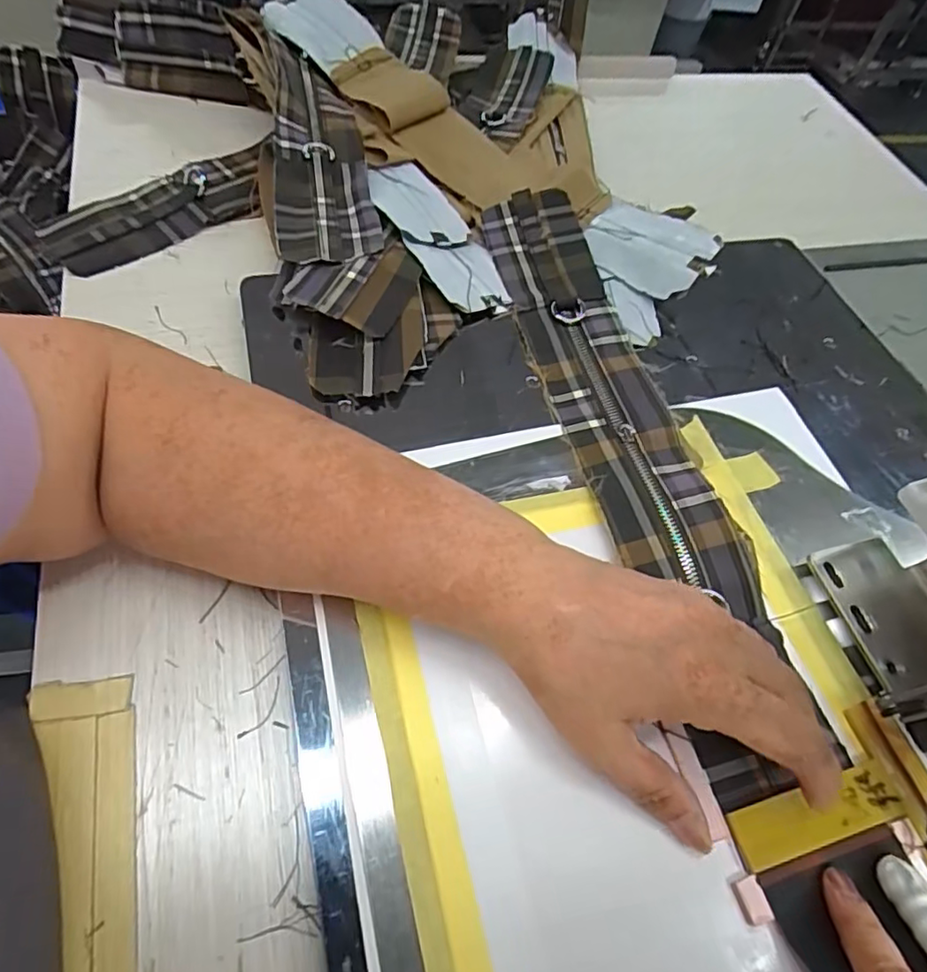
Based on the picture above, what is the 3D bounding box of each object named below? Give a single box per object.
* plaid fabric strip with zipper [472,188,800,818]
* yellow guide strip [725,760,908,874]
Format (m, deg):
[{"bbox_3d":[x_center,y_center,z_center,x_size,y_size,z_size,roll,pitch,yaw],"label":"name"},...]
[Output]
[{"bbox_3d":[0.094,-0.041,0.362,0.069,0.014,0.407,-12,60,-7],"label":"plaid fabric strip with zipper"},{"bbox_3d":[0.154,0.143,0.260,0.080,0.004,0.024,-8,61,-13],"label":"yellow guide strip"}]

